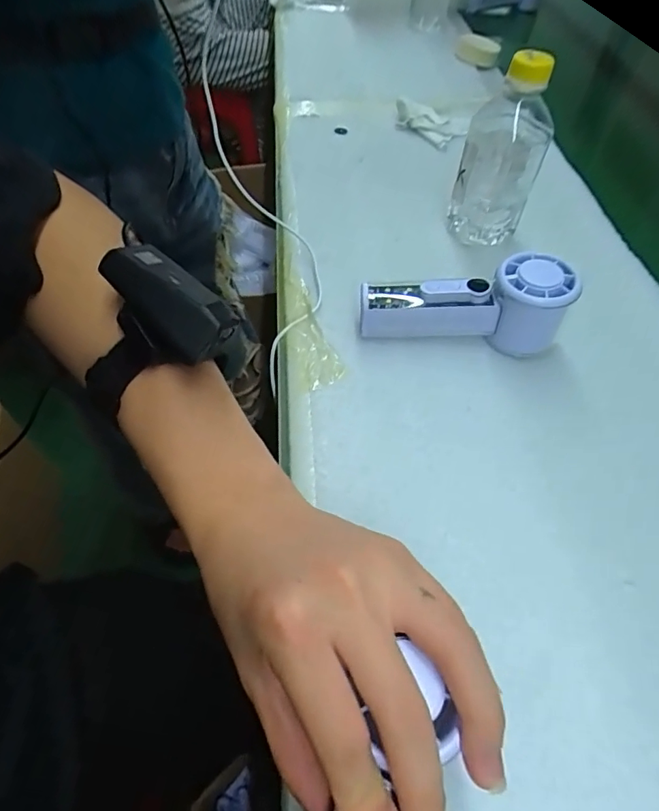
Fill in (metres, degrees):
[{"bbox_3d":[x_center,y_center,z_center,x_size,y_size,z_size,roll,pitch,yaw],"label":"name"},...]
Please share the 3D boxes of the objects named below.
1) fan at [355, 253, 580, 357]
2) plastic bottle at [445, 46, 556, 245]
[{"bbox_3d":[0.098,-0.078,0.363,0.146,0.060,0.048,7,53,3],"label":"fan"},{"bbox_3d":[0.145,-0.210,0.408,0.063,0.143,0.051,19,55,11],"label":"plastic bottle"}]

